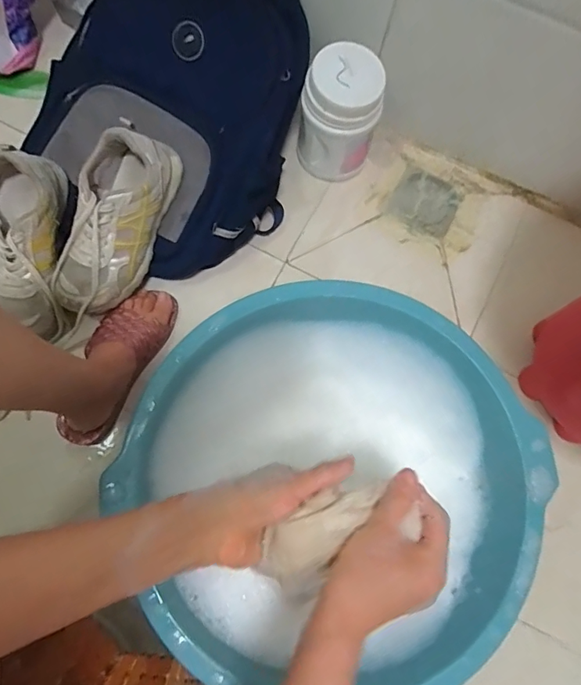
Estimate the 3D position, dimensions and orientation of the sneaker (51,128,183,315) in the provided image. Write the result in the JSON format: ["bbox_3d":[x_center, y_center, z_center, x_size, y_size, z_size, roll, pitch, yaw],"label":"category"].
[{"bbox_3d":[-0.236,-0.157,0.594,0.096,0.094,0.240,23,93,6],"label":"sneaker"}]

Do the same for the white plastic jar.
[{"bbox_3d":[0.068,-0.316,0.643,0.105,0.167,0.103,1,76,-3],"label":"white plastic jar"}]

